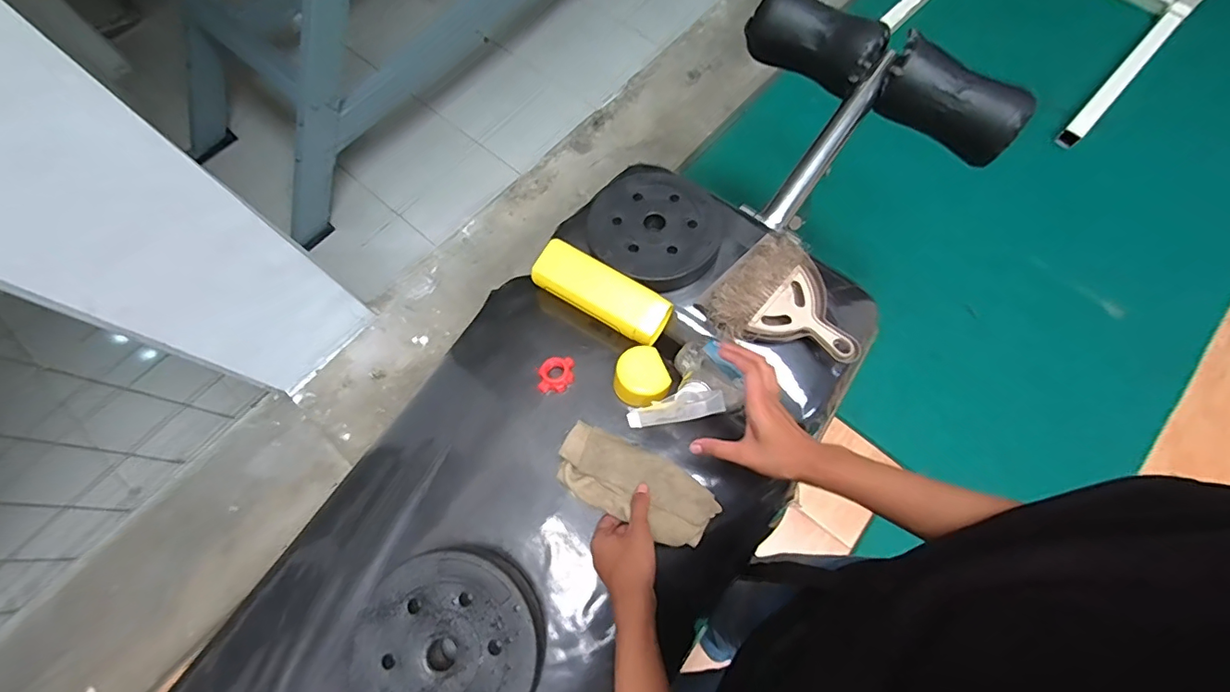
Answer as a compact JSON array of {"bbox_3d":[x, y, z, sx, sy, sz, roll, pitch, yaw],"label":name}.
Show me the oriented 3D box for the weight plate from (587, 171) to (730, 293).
[{"bbox_3d":[0.057,-0.167,0.723,0.179,0.040,0.177,-1,69,1],"label":"weight plate"}]

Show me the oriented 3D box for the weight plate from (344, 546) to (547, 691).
[{"bbox_3d":[-0.169,0.307,0.521,0.189,0.029,0.183,-1,69,1],"label":"weight plate"}]

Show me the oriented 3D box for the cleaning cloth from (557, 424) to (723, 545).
[{"bbox_3d":[0.021,0.146,0.549,0.170,0.023,0.077,25,72,12],"label":"cleaning cloth"}]

